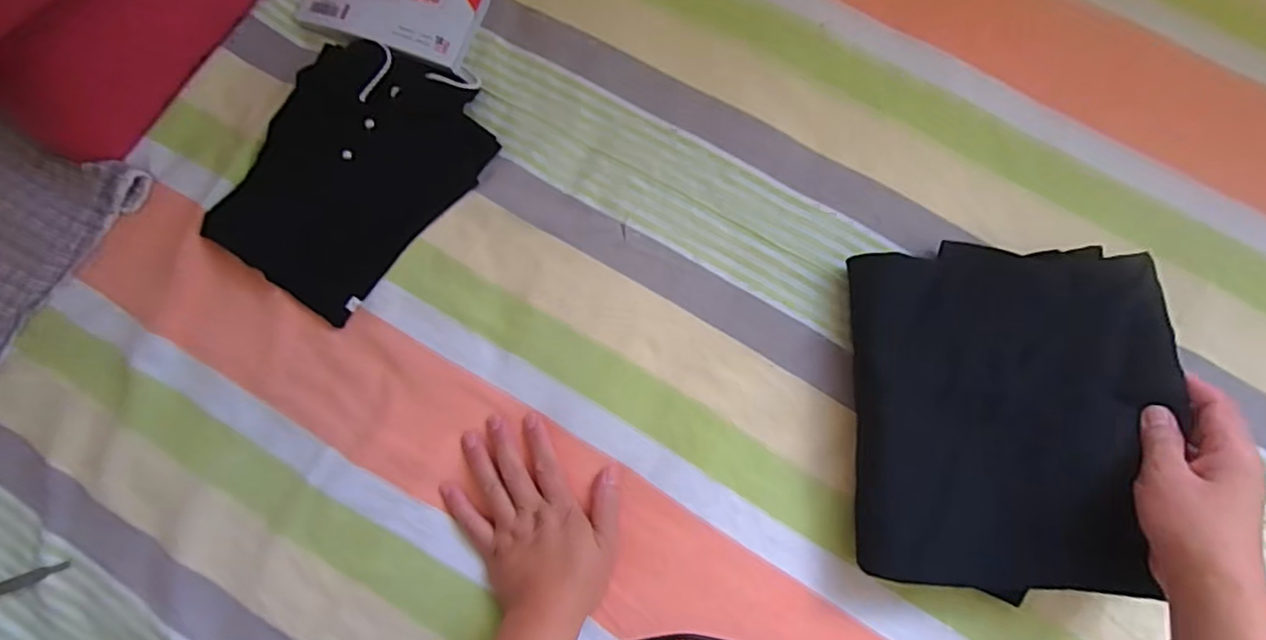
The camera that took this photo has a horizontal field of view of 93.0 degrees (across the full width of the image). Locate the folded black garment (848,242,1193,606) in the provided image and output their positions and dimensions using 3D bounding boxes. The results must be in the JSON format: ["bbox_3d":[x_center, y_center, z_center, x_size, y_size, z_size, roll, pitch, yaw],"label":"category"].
[{"bbox_3d":[0.278,0.067,0.450,0.207,0.047,0.259,4,81,3],"label":"folded black garment"}]

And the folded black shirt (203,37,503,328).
[{"bbox_3d":[-0.246,-0.132,0.534,0.177,0.024,0.238,31,84,7],"label":"folded black shirt"}]

